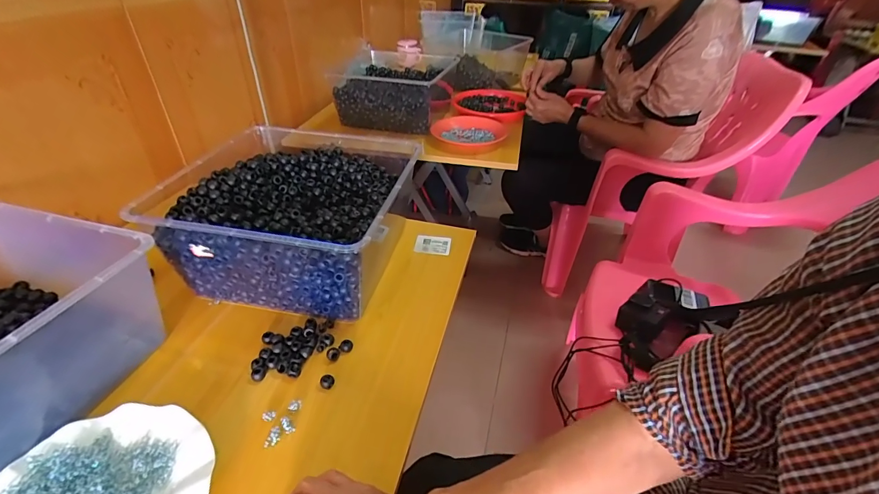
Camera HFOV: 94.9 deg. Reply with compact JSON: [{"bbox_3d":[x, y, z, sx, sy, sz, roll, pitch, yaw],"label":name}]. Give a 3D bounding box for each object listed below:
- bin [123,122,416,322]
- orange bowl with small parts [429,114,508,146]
[{"bbox_3d":[-0.206,-0.043,0.600,0.293,0.140,0.279,9,38,8],"label":"bin"},{"bbox_3d":[0.081,-0.293,1.053,0.185,0.042,0.187,-3,38,-7],"label":"orange bowl with small parts"}]

